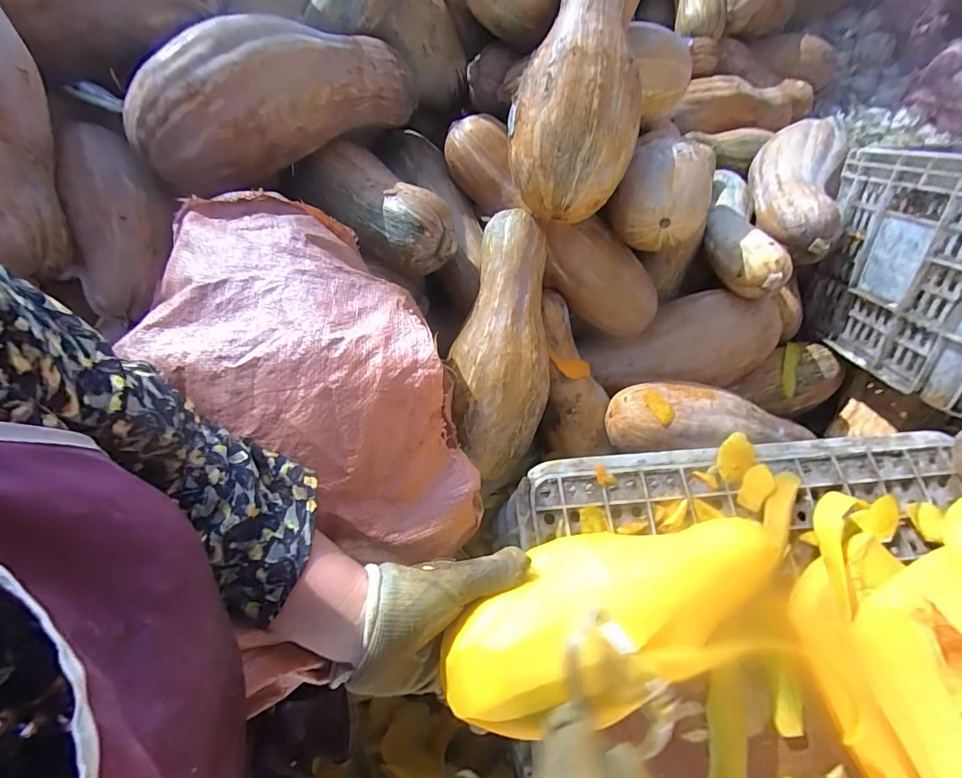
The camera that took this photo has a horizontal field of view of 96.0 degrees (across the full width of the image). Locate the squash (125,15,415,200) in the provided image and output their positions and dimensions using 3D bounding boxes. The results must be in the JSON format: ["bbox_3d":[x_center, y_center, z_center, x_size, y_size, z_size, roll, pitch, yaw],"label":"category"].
[{"bbox_3d":[-0.219,-0.354,0.535,0.106,0.138,0.378,36,49,13],"label":"squash"}]

